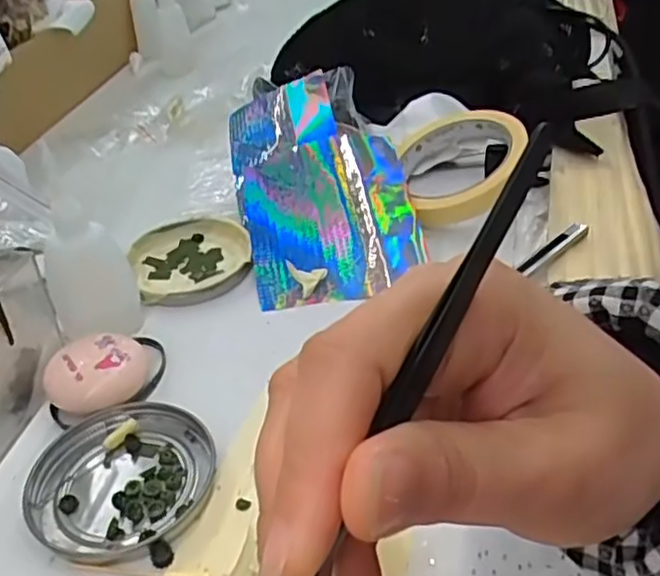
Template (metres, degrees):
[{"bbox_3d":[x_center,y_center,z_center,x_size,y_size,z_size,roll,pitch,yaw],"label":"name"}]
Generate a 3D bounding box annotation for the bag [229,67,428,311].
[{"bbox_3d":[-0.008,-0.074,0.453,0.104,0.022,0.184,-16,56,-1],"label":"bag"}]

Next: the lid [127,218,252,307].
[{"bbox_3d":[-0.086,-0.019,0.437,0.072,0.011,0.080,-16,38,-14],"label":"lid"}]

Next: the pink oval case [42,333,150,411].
[{"bbox_3d":[-0.115,0.043,0.346,0.046,0.023,0.039,-4,37,2],"label":"pink oval case"}]

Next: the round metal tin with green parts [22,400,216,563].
[{"bbox_3d":[-0.092,0.081,0.307,0.076,0.010,0.076,-4,36,3],"label":"round metal tin with green parts"}]

